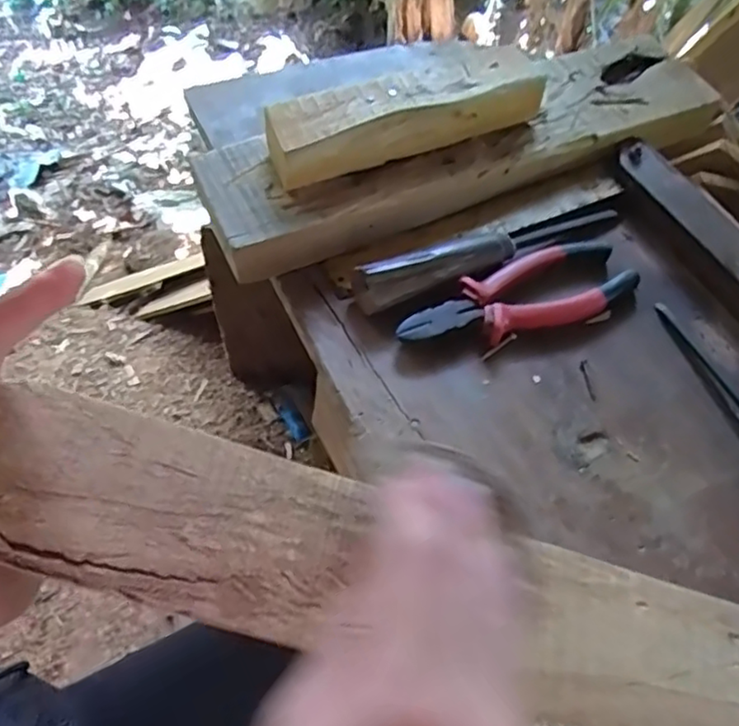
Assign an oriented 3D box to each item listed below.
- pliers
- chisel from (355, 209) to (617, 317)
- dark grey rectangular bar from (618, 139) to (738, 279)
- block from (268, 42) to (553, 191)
[{"bbox_3d":[0.106,-0.049,0.457,0.182,0.014,0.060,-19,62,-15],"label":"pliers"},{"bbox_3d":[0.093,-0.086,0.475,0.228,0.027,0.027,-23,64,-17],"label":"chisel"},{"bbox_3d":[0.261,-0.108,0.496,0.037,0.015,0.184,-20,63,-16],"label":"dark grey rectangular bar"},{"bbox_3d":[0.027,-0.188,0.484,0.221,0.037,0.051,-23,63,-17],"label":"block"}]

